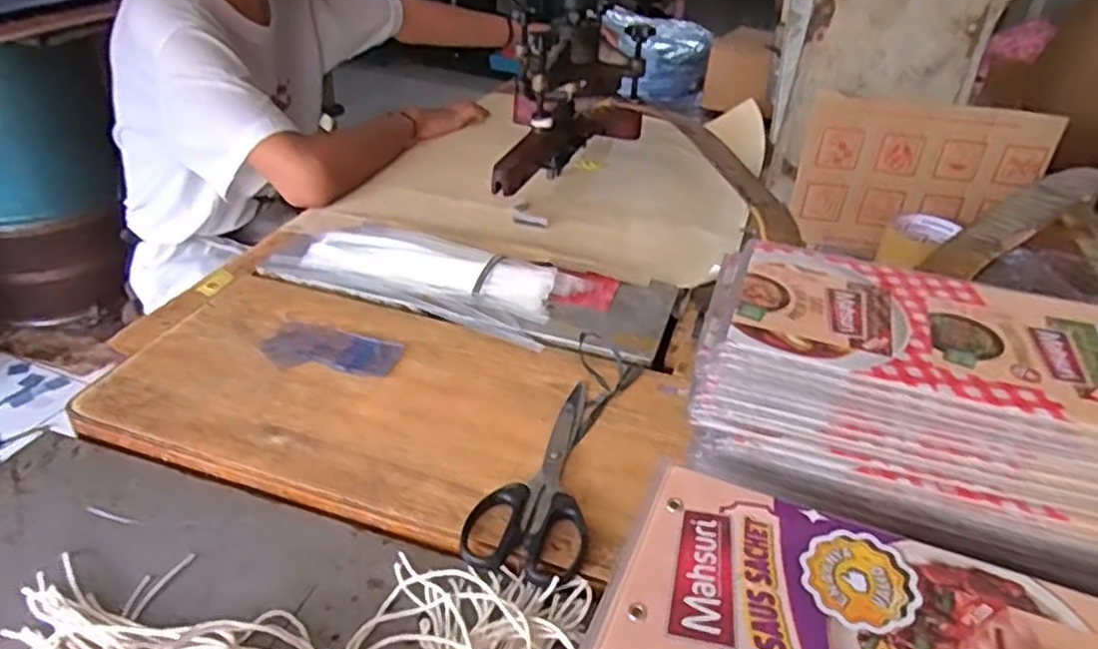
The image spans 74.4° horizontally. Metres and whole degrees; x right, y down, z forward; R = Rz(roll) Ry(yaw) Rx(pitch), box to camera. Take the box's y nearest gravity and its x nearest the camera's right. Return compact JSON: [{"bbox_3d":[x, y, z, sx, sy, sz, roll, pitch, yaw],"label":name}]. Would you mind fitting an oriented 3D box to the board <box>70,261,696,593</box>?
[{"bbox_3d":[-0.125,0.053,0.567,0.435,0.013,0.221,12,35,15],"label":"board"}]

